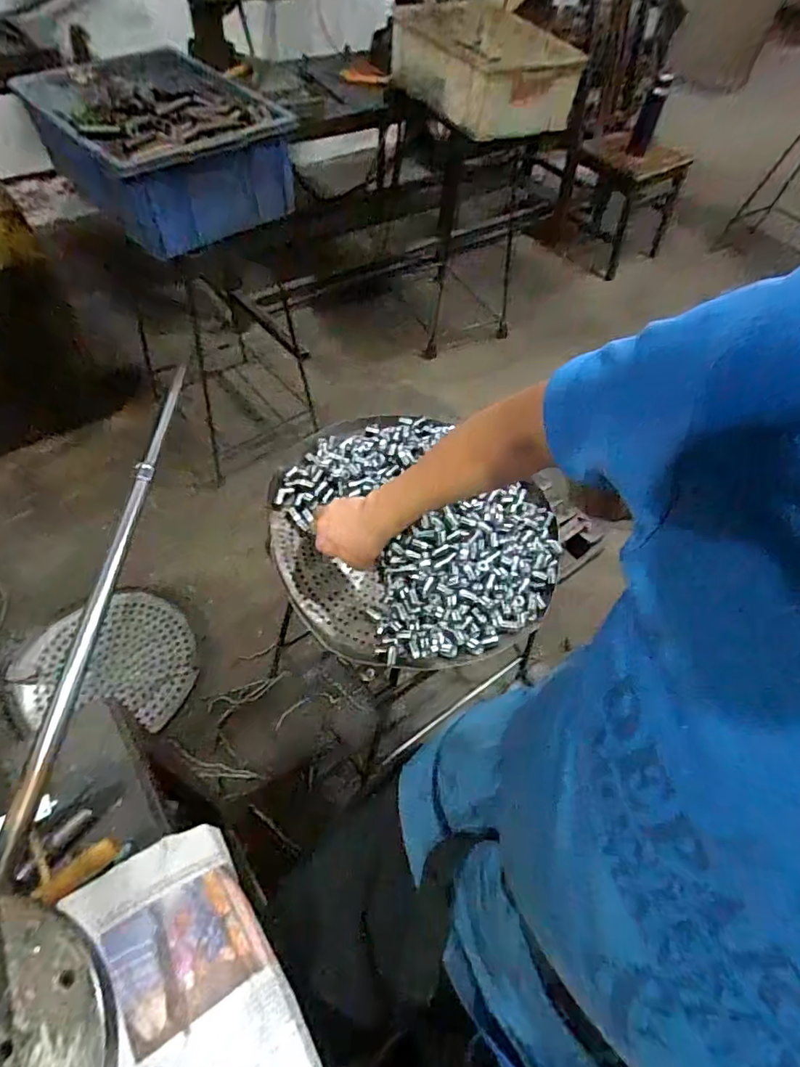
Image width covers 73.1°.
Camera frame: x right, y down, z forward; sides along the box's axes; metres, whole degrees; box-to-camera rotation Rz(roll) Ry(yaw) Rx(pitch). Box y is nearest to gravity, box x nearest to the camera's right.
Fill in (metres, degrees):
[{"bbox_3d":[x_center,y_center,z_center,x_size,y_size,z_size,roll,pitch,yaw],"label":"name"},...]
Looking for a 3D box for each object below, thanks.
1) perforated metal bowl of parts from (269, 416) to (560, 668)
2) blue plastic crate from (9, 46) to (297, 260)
[{"bbox_3d":[0.021,-0.016,0.717,0.368,0.075,0.377,3,55,-4],"label":"perforated metal bowl of parts"},{"bbox_3d":[-0.484,-0.775,1.086,0.340,0.216,0.453,-38,66,-27],"label":"blue plastic crate"}]

